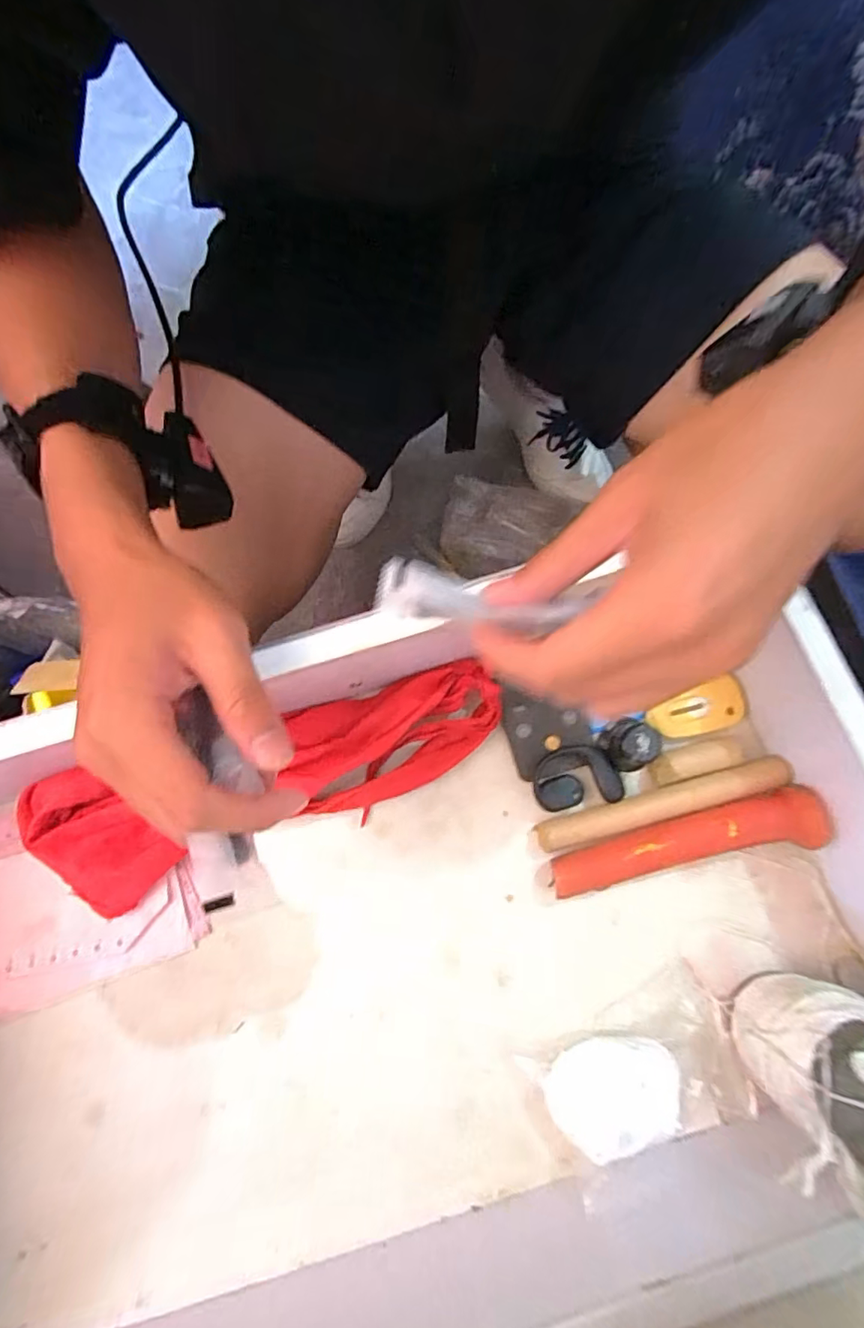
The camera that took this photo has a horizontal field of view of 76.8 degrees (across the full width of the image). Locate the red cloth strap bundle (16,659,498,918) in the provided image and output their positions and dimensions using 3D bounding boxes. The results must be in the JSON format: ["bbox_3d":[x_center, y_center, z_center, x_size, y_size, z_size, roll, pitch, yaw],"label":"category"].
[{"bbox_3d":[-0.095,0.074,0.330,0.285,0.041,0.081,-16,77,-4],"label":"red cloth strap bundle"}]

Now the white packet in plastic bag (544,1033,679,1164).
[{"bbox_3d":[0.097,0.227,0.291,0.068,0.018,0.049,-25,52,-5],"label":"white packet in plastic bag"}]

